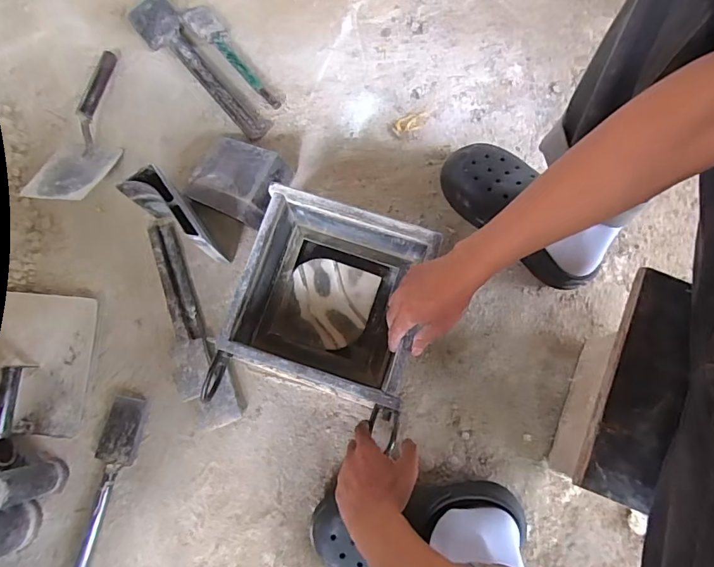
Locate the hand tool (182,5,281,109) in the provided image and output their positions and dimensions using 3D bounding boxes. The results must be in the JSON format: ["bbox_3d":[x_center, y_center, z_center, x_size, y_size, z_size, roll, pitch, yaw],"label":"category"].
[{"bbox_3d":[-0.214,-0.381,0.744,0.051,0.022,0.234,-36,80,-6],"label":"hand tool"}]

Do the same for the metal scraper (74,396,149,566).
[{"bbox_3d":[-0.361,0.317,0.621,0.056,0.014,0.307,10,79,3],"label":"metal scraper"}]

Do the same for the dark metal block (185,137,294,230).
[{"bbox_3d":[-0.193,-0.167,0.695,0.148,0.054,0.116,28,80,6],"label":"dark metal block"}]

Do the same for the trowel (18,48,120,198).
[{"bbox_3d":[-0.443,-0.260,0.720,0.103,0.068,0.273,13,79,3],"label":"trowel"}]

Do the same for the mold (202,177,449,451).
[{"bbox_3d":[-0.046,0.033,0.606,0.240,0.118,0.258,15,79,4],"label":"mold"}]

